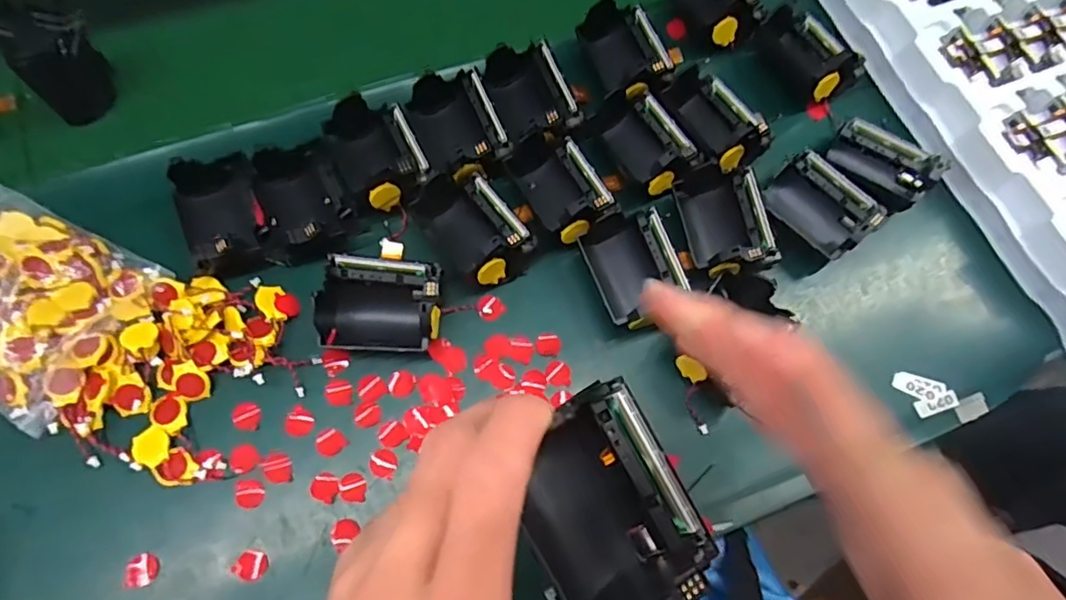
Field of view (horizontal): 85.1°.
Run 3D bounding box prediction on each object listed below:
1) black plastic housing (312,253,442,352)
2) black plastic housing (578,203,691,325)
[{"bbox_3d":[-0.095,0.002,0.350,0.076,0.035,0.053,4,69,-1],"label":"black plastic housing"},{"bbox_3d":[0.062,-0.023,0.372,0.053,0.024,0.065,-18,71,-9],"label":"black plastic housing"}]

